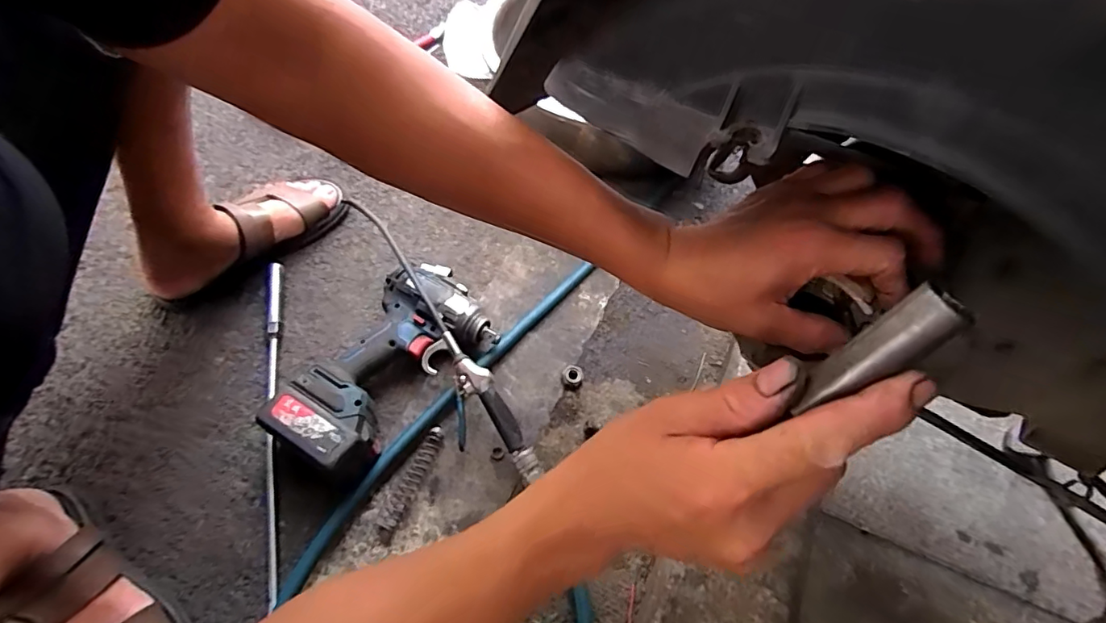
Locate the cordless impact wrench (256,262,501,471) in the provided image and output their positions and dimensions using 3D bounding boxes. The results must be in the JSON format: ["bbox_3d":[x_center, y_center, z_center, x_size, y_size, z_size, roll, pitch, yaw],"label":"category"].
[{"bbox_3d":[-0.192,0.050,0.603,0.153,0.074,0.267,38,65,20],"label":"cordless impact wrench"}]

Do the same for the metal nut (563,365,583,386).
[{"bbox_3d":[0.024,0.076,0.639,0.024,0.008,0.025,1,59,-1],"label":"metal nut"}]

